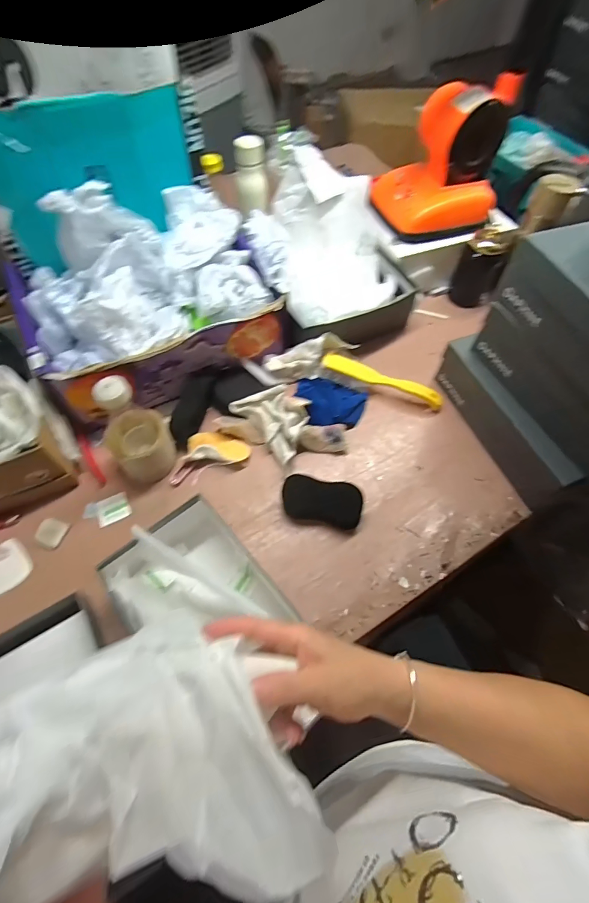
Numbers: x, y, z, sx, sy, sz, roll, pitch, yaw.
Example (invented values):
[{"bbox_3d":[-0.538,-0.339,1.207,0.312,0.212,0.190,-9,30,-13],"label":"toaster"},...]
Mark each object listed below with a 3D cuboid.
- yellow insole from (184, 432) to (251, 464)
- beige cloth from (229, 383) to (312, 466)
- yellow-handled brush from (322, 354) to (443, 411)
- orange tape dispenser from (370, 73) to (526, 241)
[{"bbox_3d":[-0.125,-0.007,0.634,0.101,0.015,0.050,8,60,2],"label":"yellow insole"},{"bbox_3d":[-0.028,-0.057,0.654,0.090,0.049,0.132,-39,68,-21],"label":"beige cloth"},{"bbox_3d":[0.158,-0.125,0.697,0.220,0.041,0.024,17,61,8],"label":"yellow-handled brush"},{"bbox_3d":[0.281,-0.545,0.742,0.221,0.206,0.151,-3,60,-4],"label":"orange tape dispenser"}]

